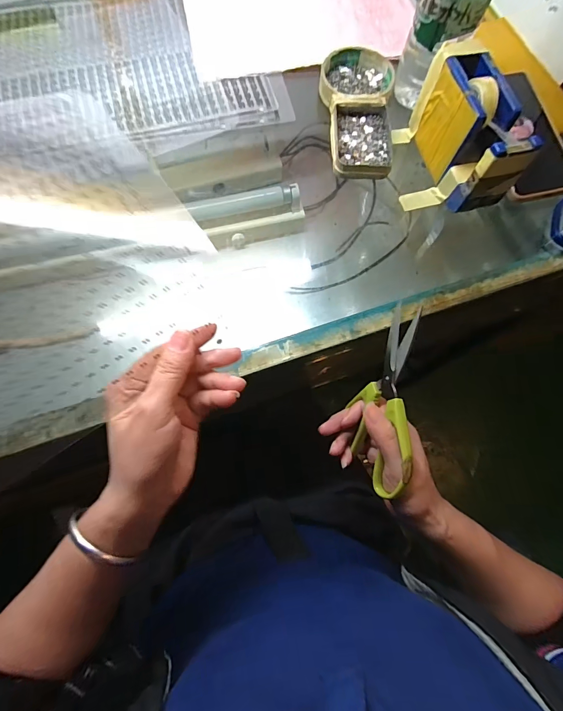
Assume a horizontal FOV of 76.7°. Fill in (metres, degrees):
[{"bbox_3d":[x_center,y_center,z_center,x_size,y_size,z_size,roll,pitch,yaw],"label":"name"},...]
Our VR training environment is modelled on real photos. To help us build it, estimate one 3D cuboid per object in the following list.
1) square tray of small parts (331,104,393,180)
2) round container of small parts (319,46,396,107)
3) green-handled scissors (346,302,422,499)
[{"bbox_3d":[0.087,-0.233,0.385,0.065,0.016,0.093,1,72,-1],"label":"square tray of small parts"},{"bbox_3d":[0.087,-0.318,0.411,0.081,0.023,0.086,0,72,-1],"label":"round container of small parts"},{"bbox_3d":[0.088,0.039,0.311,0.008,0.073,0.157,5,91,-22],"label":"green-handled scissors"}]

